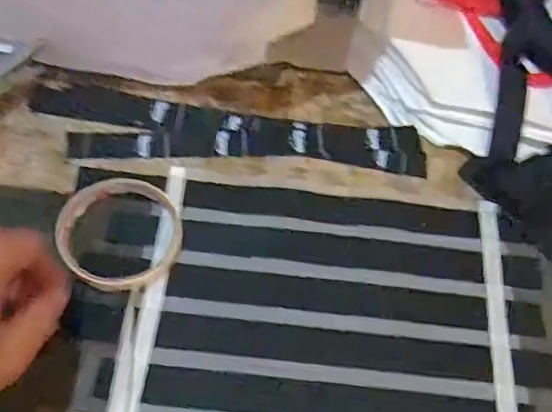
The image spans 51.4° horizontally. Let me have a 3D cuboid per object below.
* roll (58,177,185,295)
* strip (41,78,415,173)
[{"bbox_3d":[-0.111,0.018,0.407,0.085,0.015,0.089,2,60,-4],"label":"roll"},{"bbox_3d":[-0.038,-0.054,0.464,0.311,0.010,0.060,6,63,-1],"label":"strip"}]

